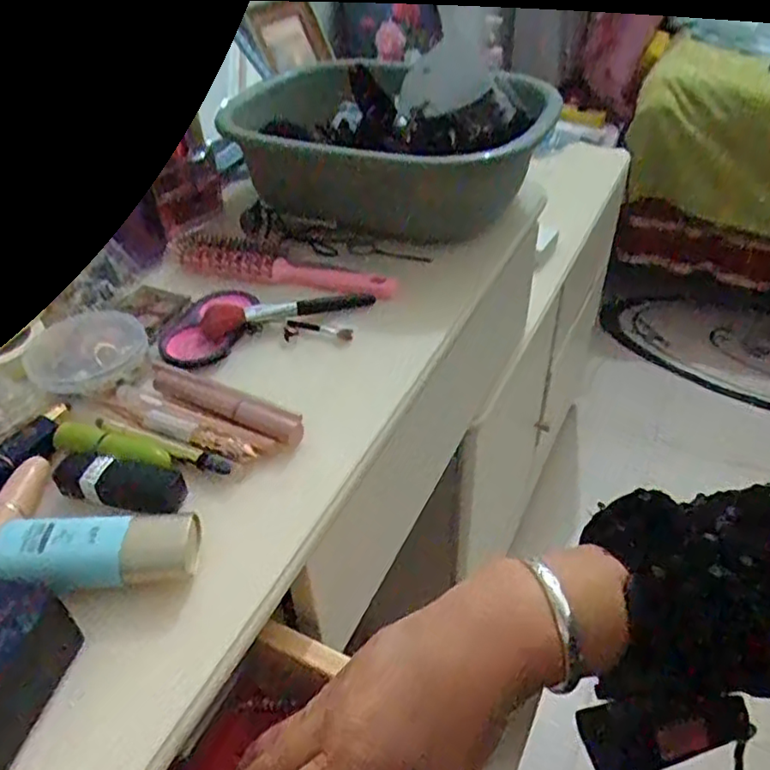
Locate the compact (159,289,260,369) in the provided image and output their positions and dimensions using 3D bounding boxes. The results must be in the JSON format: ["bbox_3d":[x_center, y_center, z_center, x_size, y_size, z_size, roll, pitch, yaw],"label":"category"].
[{"bbox_3d":[-0.135,-0.045,0.499,0.052,0.014,0.087,15,44,20],"label":"compact"}]

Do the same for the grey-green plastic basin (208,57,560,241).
[{"bbox_3d":[0.016,-0.217,0.604,0.233,0.109,0.196,15,44,21],"label":"grey-green plastic basin"}]

